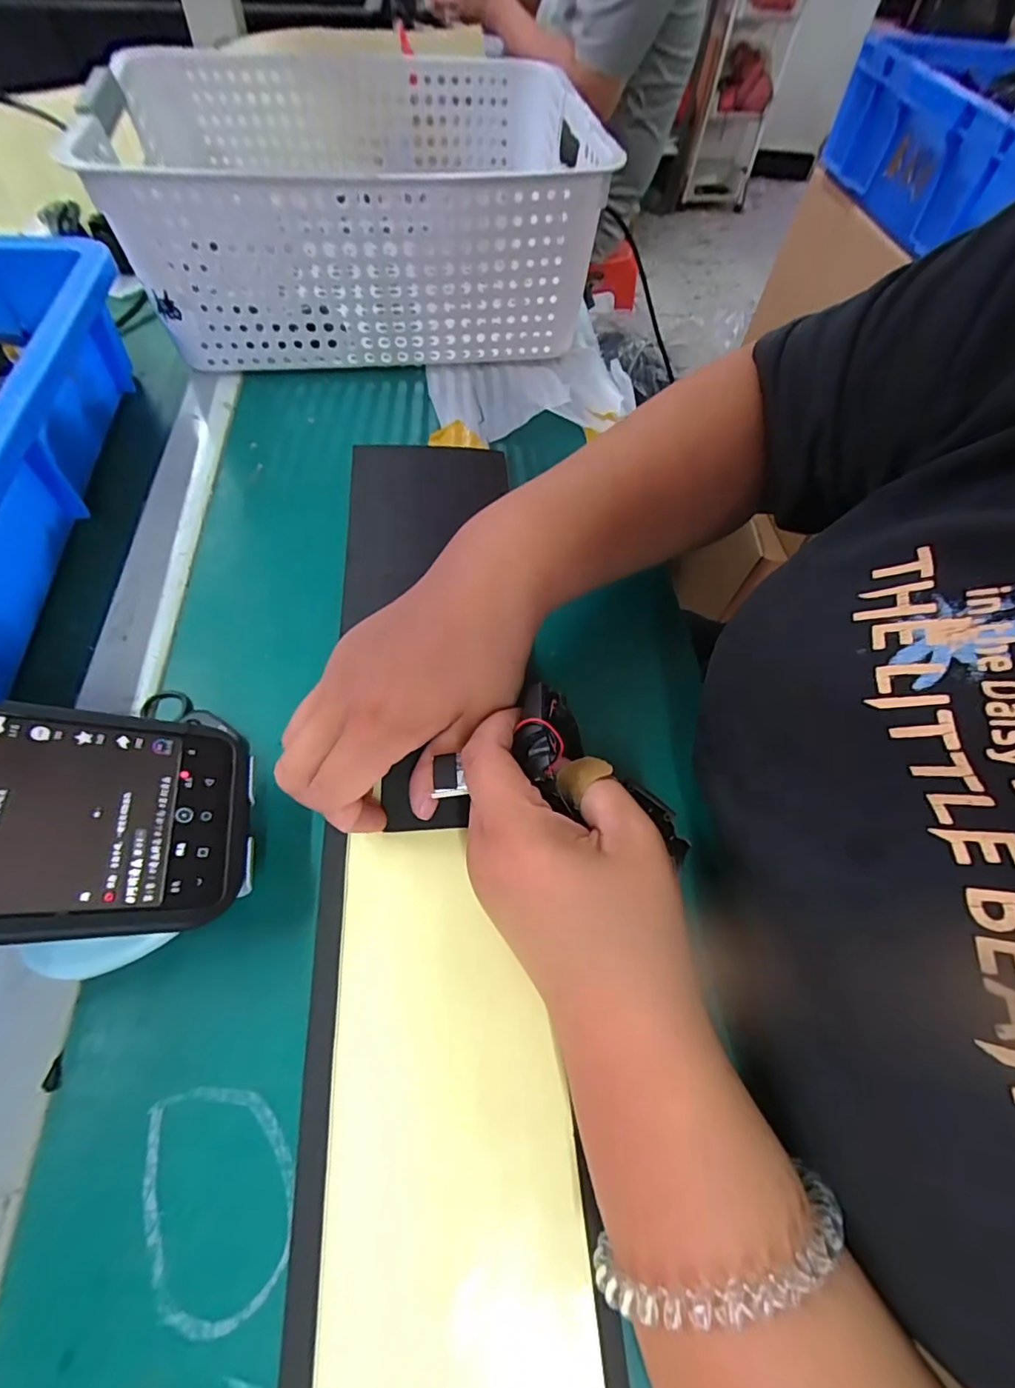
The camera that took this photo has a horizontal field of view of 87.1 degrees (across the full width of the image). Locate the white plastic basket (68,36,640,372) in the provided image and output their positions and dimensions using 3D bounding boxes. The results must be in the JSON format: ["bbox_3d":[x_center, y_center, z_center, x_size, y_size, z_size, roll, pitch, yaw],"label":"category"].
[{"bbox_3d":[-0.112,-0.395,0.440,0.329,0.127,0.269,-7,61,-8],"label":"white plastic basket"}]

